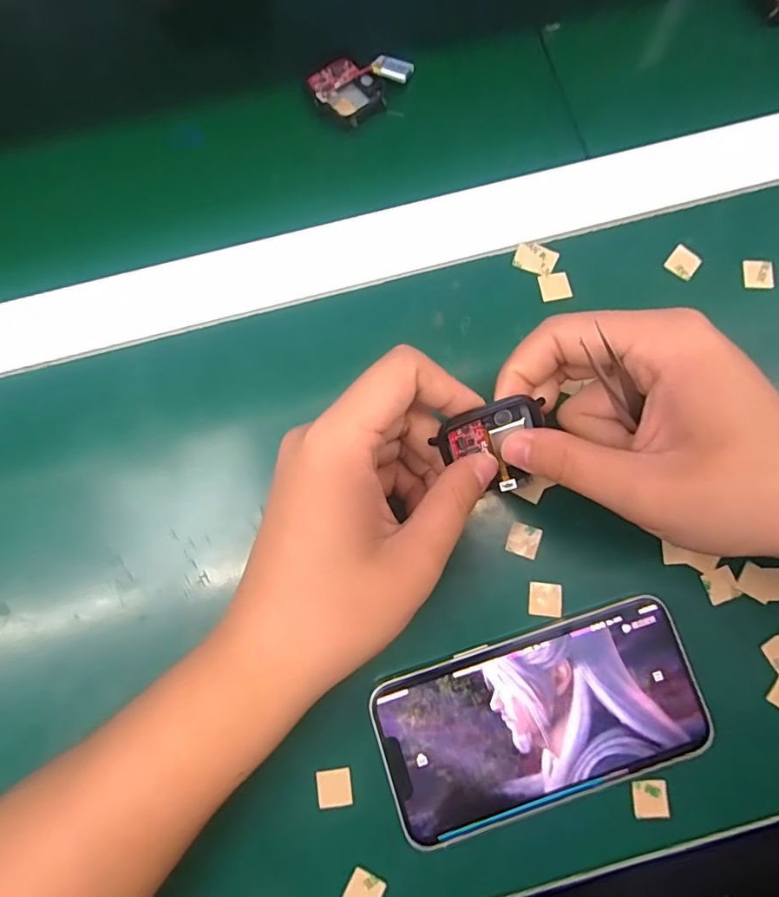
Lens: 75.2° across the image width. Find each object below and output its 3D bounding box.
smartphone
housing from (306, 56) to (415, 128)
[{"bbox_3d":[0.070,0.123,0.232,0.144,0.011,0.071,-16,79,-2],"label":"smartphone"},{"bbox_3d":[-0.018,-0.212,0.292,0.056,0.012,0.040,-40,81,-6],"label":"housing"}]

